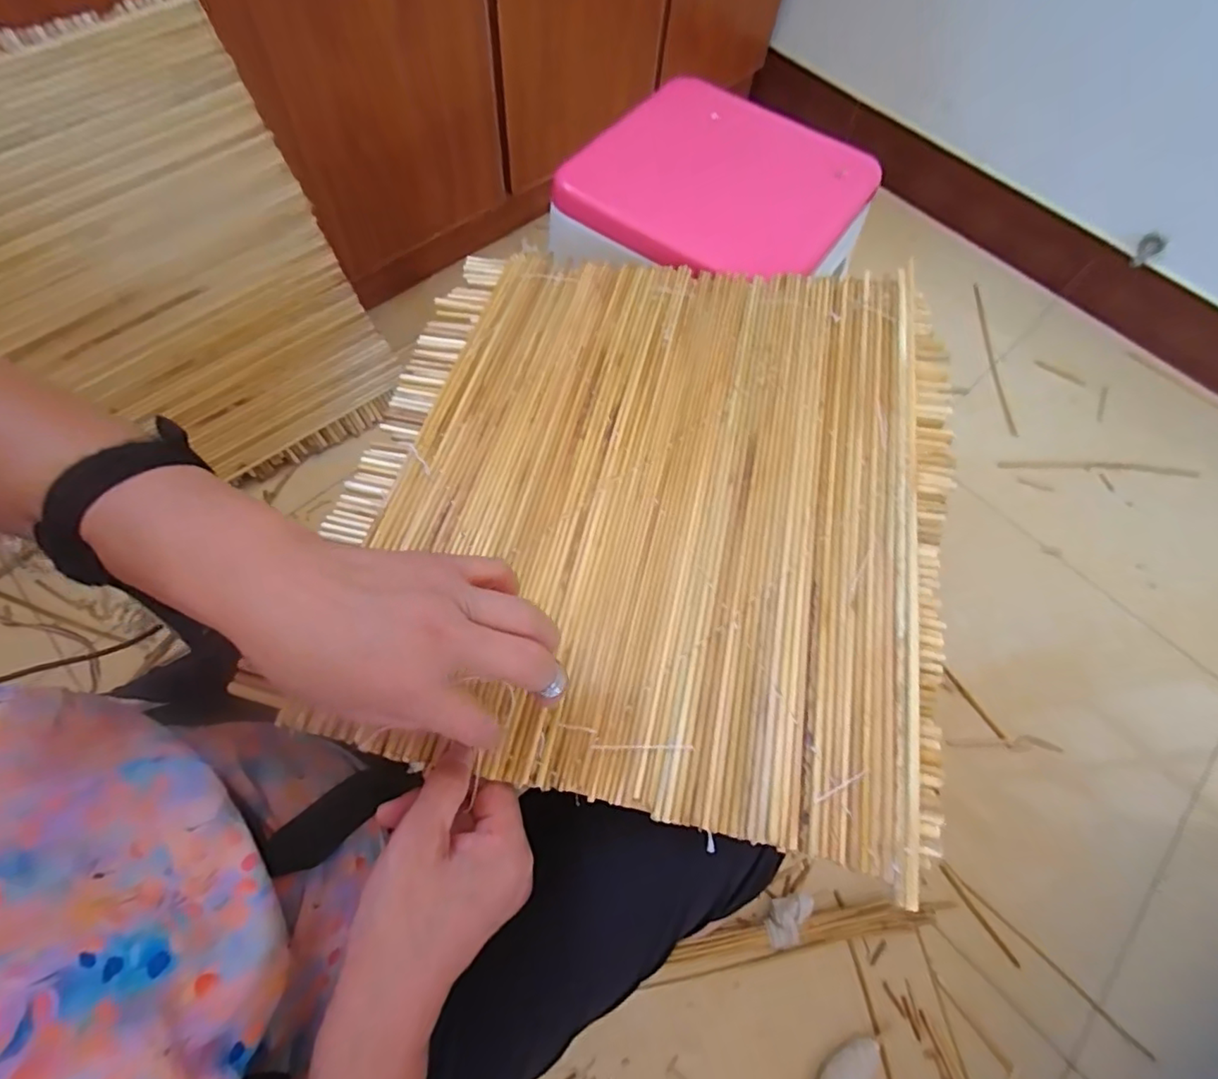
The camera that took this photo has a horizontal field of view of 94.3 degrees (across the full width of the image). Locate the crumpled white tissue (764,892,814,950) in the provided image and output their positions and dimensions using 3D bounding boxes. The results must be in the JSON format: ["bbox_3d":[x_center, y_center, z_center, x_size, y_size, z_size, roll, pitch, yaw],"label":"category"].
[{"bbox_3d":[0.213,0.450,0.672,0.042,0.022,0.068,30,67,9],"label":"crumpled white tissue"}]

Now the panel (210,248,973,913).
[{"bbox_3d":[0.024,-0.051,0.394,0.385,0.061,0.426,14,65,4],"label":"panel"}]

